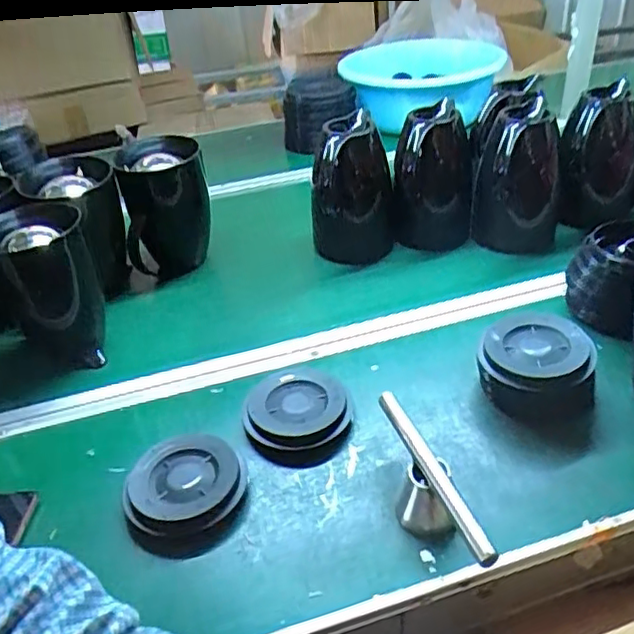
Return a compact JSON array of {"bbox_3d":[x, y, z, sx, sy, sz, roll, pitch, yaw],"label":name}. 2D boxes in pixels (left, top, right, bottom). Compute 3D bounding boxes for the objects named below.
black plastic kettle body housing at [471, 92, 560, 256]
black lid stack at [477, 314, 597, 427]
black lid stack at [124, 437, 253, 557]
[{"bbox_3d":[0.311,-0.212,0.969,0.127,0.186,0.154,8,37,19],"label":"black plastic kettle body housing"},{"bbox_3d":[0.245,0.053,0.701,0.118,0.073,0.125,8,37,19],"label":"black lid stack"},{"bbox_3d":[-0.127,0.171,0.611,0.113,0.030,0.122,-3,34,3],"label":"black lid stack"}]

